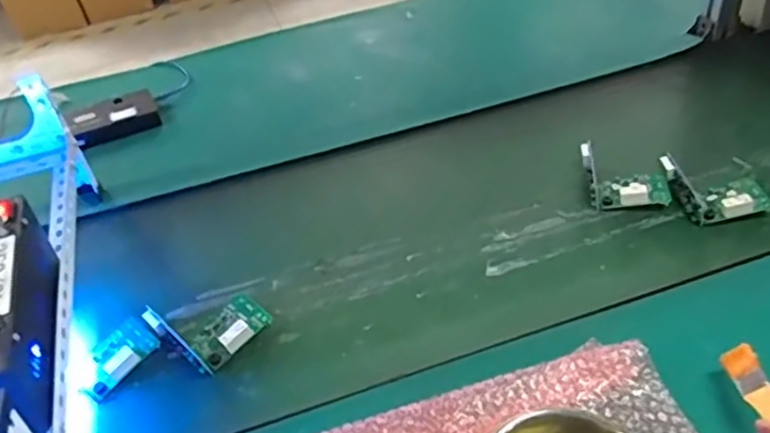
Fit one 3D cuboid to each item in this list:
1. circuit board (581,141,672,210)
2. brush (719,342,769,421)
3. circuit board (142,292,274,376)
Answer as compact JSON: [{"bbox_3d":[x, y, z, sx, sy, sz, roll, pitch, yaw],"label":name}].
[{"bbox_3d":[0.284,-0.047,0.796,0.086,0.030,0.099,-2,41,5],"label":"circuit board"},{"bbox_3d":[0.301,0.151,0.522,0.027,0.006,0.139,-33,25,18],"label":"brush"},{"bbox_3d":[-0.175,0.105,0.681,0.097,0.031,0.089,27,51,33],"label":"circuit board"}]

